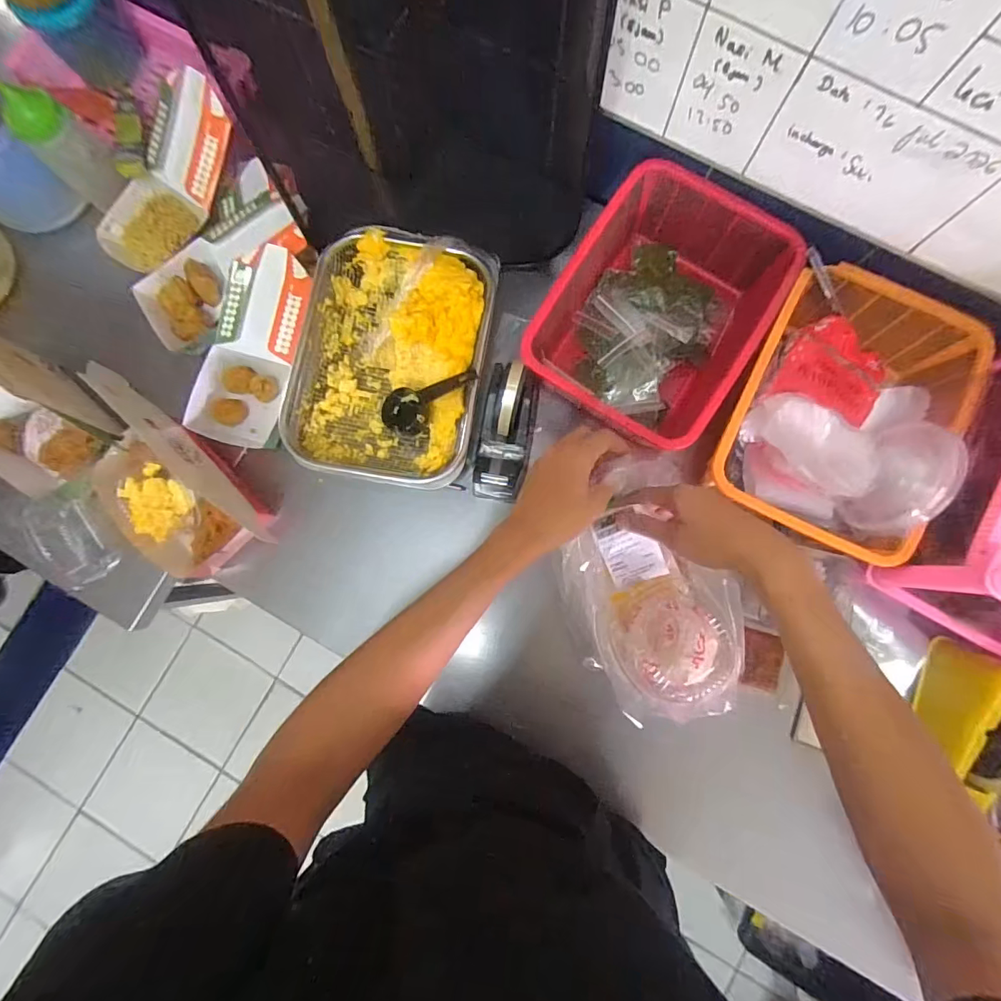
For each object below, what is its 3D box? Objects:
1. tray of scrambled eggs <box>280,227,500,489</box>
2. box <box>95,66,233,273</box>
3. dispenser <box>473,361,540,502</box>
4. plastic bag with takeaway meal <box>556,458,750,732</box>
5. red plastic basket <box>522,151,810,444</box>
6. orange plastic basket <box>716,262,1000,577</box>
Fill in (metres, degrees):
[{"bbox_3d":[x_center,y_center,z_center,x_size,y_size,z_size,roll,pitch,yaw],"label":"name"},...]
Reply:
[{"bbox_3d":[-0.130,-0.172,0.584,0.216,0.081,0.296,8,83,2],"label":"tray of scrambled eggs"},{"bbox_3d":[-0.421,-0.408,0.621,0.239,0.058,0.099,-41,83,23],"label":"box"},{"bbox_3d":[0.006,-0.078,0.575,0.062,0.102,0.150,12,83,2],"label":"dispenser"},{"bbox_3d":[0.152,0.087,0.494,0.170,0.088,0.249,-12,83,-1],"label":"plastic bag with takeaway meal"},{"bbox_3d":[0.189,-0.222,0.586,0.222,0.106,0.283,33,85,4],"label":"red plastic basket"},{"bbox_3d":[0.382,-0.104,0.550,0.216,0.107,0.293,25,84,4],"label":"orange plastic basket"}]

